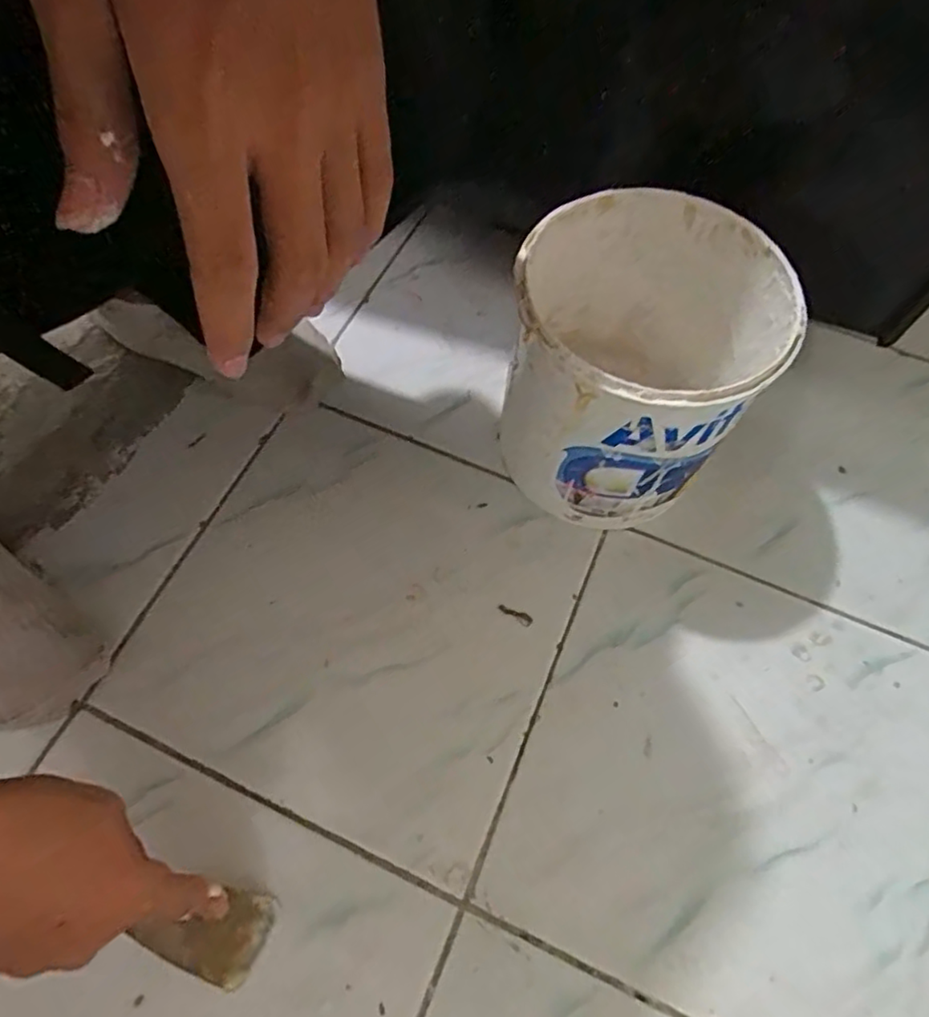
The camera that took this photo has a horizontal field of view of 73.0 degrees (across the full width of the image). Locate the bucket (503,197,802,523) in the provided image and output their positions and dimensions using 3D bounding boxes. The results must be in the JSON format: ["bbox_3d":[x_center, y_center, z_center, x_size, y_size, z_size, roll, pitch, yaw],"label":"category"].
[{"bbox_3d":[0.117,-0.102,0.475,0.173,0.180,0.174,1,63,-2],"label":"bucket"}]

